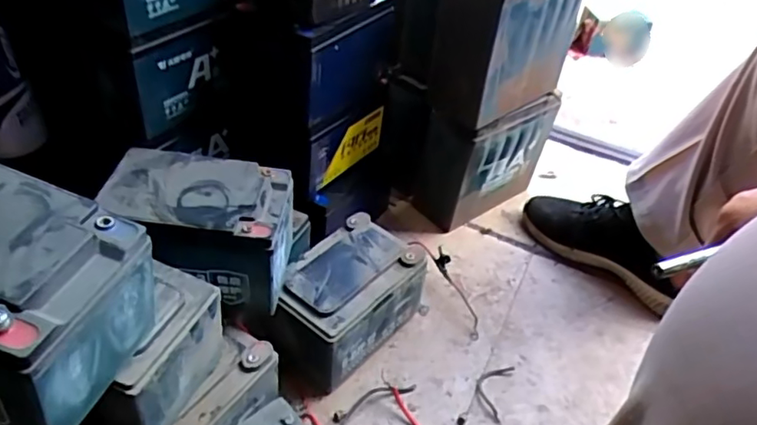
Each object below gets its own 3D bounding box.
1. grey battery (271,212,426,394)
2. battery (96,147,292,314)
[{"bbox_3d":[-0.035,0.095,0.607,0.097,0.104,0.145,33,48,29],"label":"grey battery"},{"bbox_3d":[-0.156,0.019,0.525,0.152,0.110,0.107,5,41,-3],"label":"battery"}]

